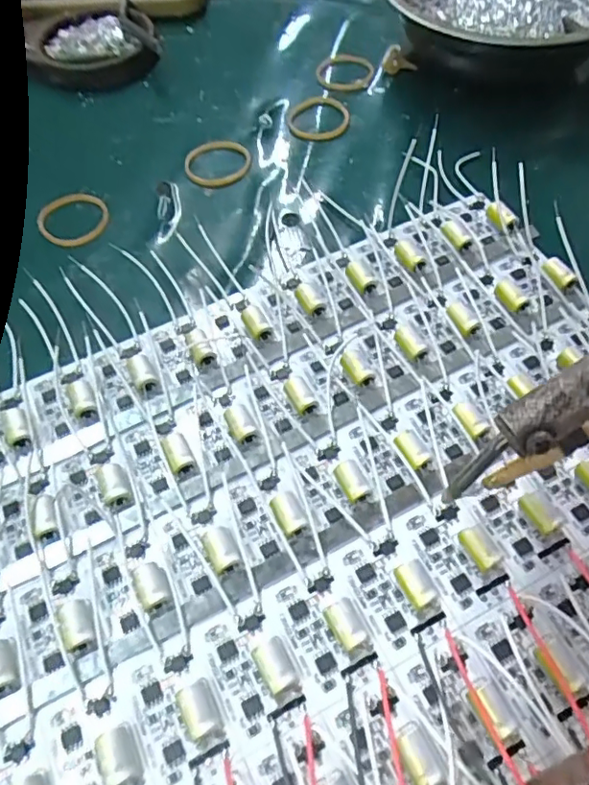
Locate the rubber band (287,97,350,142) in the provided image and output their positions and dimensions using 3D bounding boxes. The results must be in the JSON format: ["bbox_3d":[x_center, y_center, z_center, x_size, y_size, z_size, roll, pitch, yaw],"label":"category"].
[{"bbox_3d":[0.012,-0.140,0.278,0.030,0.004,0.038,6,62,4],"label":"rubber band"}]

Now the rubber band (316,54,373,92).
[{"bbox_3d":[0.027,-0.174,0.300,0.031,0.004,0.038,8,55,12],"label":"rubber band"}]

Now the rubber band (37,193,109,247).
[{"bbox_3d":[-0.100,-0.079,0.248,0.030,0.004,0.033,-1,60,2],"label":"rubber band"}]

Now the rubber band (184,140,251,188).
[{"bbox_3d":[-0.037,-0.111,0.263,0.031,0.004,0.031,-2,60,2],"label":"rubber band"}]

